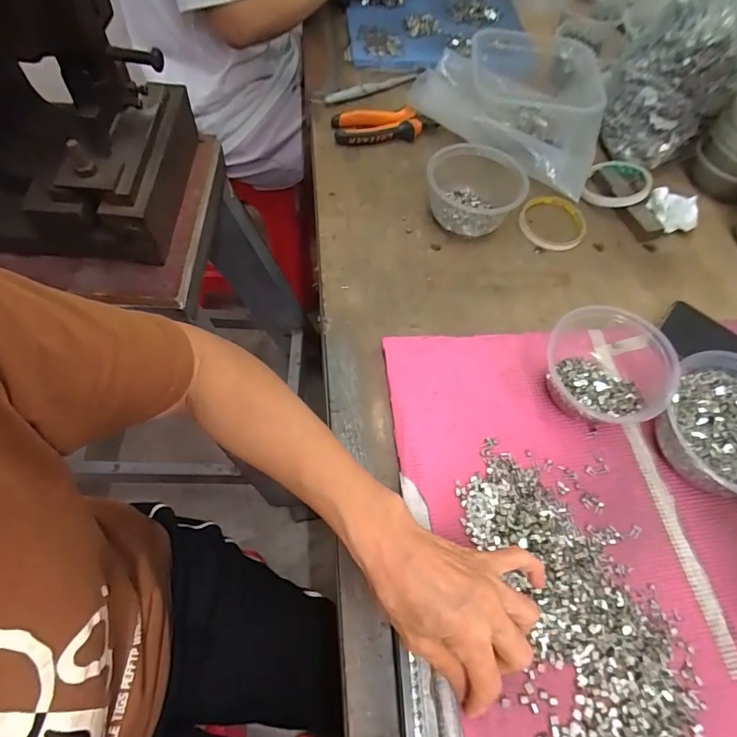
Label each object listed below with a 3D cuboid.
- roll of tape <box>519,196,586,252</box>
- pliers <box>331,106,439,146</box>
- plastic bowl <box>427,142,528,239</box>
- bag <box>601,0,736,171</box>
[{"bbox_3d":[0.234,-0.186,0.586,0.081,0.012,0.091,27,62,9],"label":"roll of tape"},{"bbox_3d":[0.021,-0.338,0.641,0.138,0.025,0.056,-6,62,-9],"label":"pliers"},{"bbox_3d":[0.127,-0.215,0.562,0.115,0.063,0.096,20,61,6],"label":"plastic bowl"},{"bbox_3d":[0.403,-0.373,0.607,0.143,0.153,0.143,34,63,13],"label":"bag"}]

